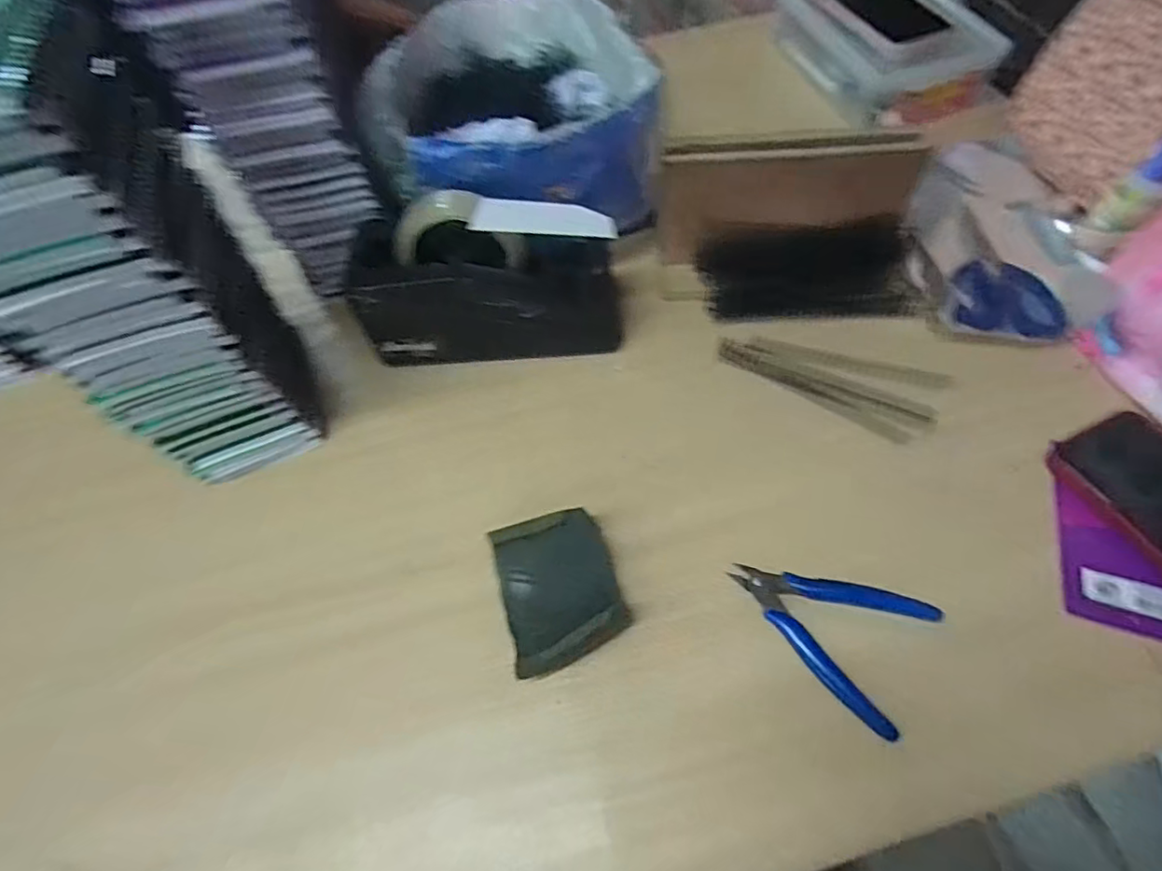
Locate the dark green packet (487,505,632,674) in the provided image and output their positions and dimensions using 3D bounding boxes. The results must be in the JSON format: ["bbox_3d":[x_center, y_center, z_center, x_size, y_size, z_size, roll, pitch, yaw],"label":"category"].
[{"bbox_3d":[-0.014,0.097,0.377,0.074,0.036,0.092,-18,61,-7],"label":"dark green packet"}]

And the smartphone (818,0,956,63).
[{"bbox_3d":[0.311,-0.450,0.620,0.073,0.009,0.169,-25,64,-1],"label":"smartphone"}]

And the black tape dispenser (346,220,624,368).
[{"bbox_3d":[-0.069,-0.108,0.459,0.199,0.084,0.071,-3,60,2],"label":"black tape dispenser"}]

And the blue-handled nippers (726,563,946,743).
[{"bbox_3d":[0.149,0.112,0.361,0.112,0.009,0.081,31,67,19],"label":"blue-handled nippers"}]

